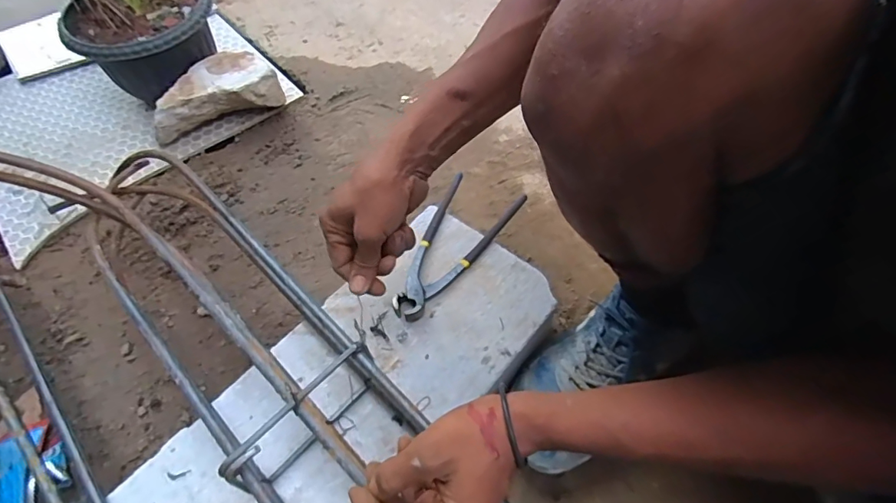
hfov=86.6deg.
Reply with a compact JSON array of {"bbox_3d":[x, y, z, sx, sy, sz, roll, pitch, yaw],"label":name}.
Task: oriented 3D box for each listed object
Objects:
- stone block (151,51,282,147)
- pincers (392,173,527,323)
[{"bbox_3d":[-0.373,-0.244,0.765,0.201,0.100,0.086,-21,58,-13],"label":"stone block"},{"bbox_3d":[0.001,-0.010,0.549,0.087,0.011,0.207,27,61,18],"label":"pincers"}]

